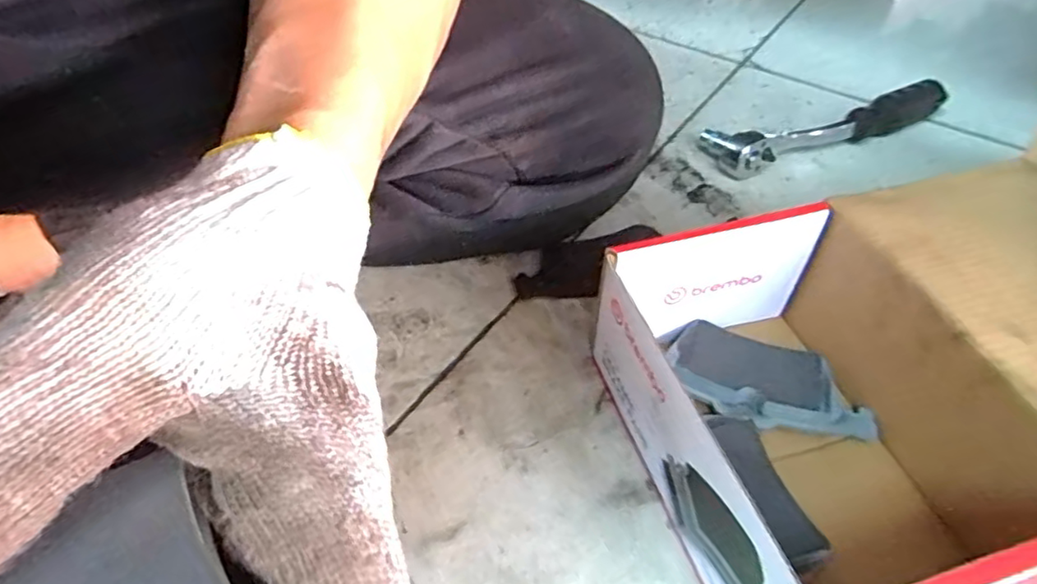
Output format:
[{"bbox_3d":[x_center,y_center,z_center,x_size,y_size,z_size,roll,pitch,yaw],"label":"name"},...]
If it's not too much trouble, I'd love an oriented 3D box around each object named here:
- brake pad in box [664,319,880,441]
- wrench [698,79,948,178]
[{"bbox_3d":[0.128,0.045,0.318,0.100,0.017,0.050,11,50,11],"label":"brake pad in box"},{"bbox_3d":[0.240,-0.126,0.478,0.199,0.029,0.049,-12,49,-9],"label":"wrench"}]

